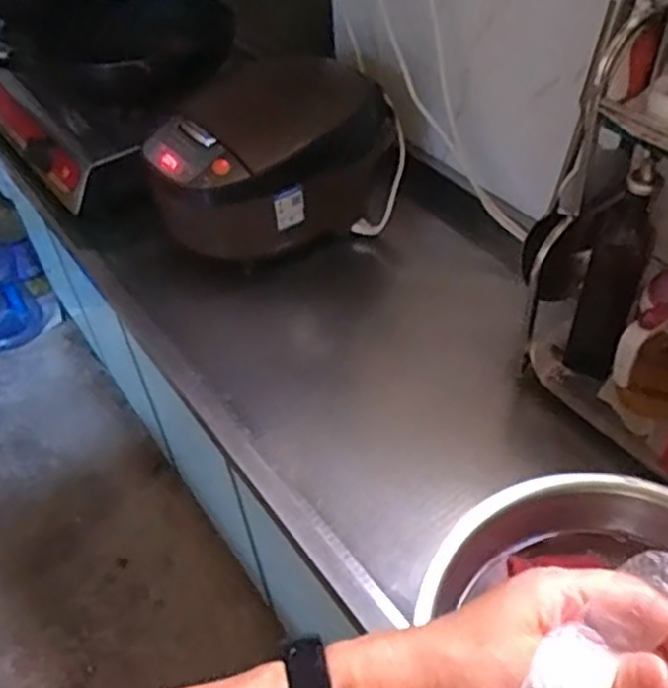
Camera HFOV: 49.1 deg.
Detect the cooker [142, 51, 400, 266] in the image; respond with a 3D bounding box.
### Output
[{"bbox_3d":[-0.088,-0.258,1.076,0.217,0.197,0.320,30,57,30],"label":"cooker"}]

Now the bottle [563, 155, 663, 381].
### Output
[{"bbox_3d":[0.302,-0.073,0.794,0.061,0.281,0.052,17,51,21],"label":"bottle"}]

